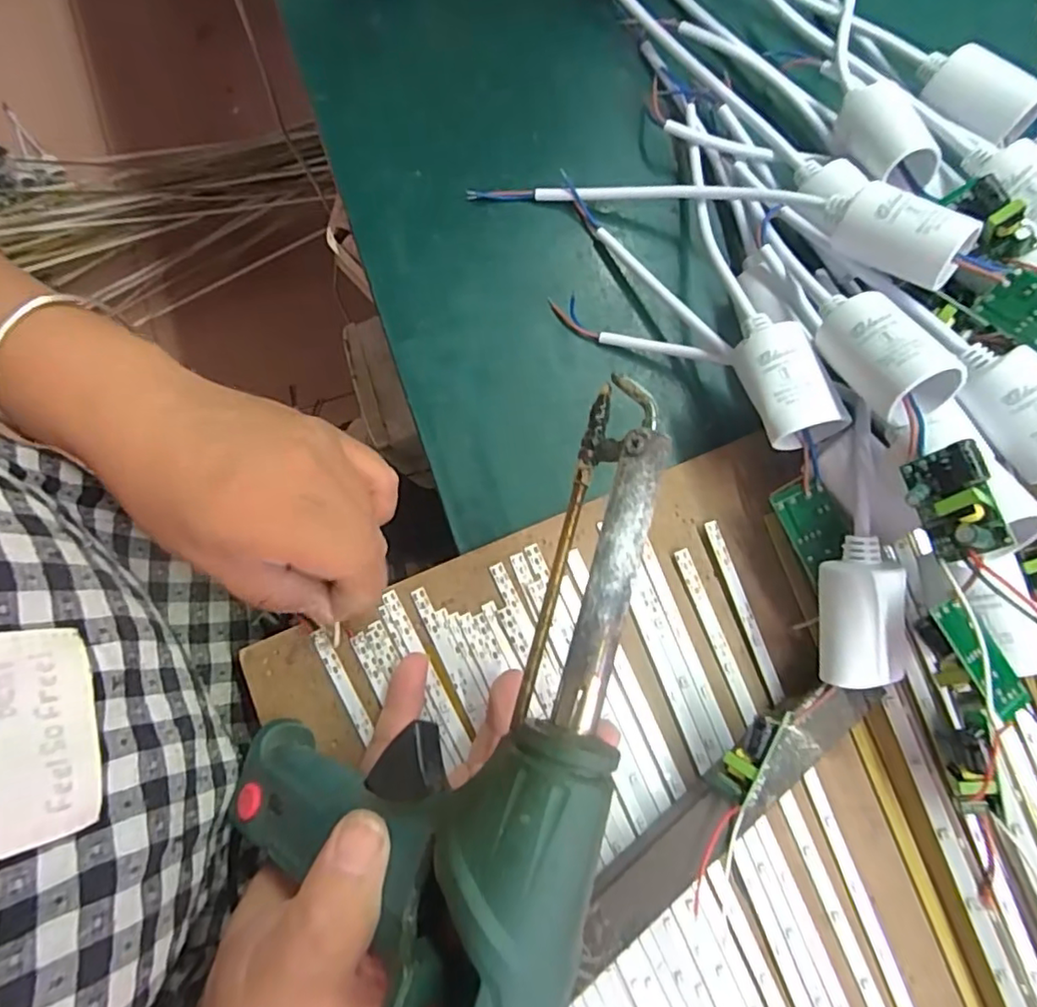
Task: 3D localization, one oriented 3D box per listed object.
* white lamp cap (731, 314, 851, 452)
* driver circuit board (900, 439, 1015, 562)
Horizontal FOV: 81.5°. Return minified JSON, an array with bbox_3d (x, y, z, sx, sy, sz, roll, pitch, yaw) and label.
[{"bbox_3d":[0.099,-0.046,0.228,0.026,0.022,0.050,-18,78,-4],"label":"white lamp cap"},{"bbox_3d":[0.132,0.000,0.185,0.016,0.025,0.033,-14,78,-3],"label":"driver circuit board"}]

